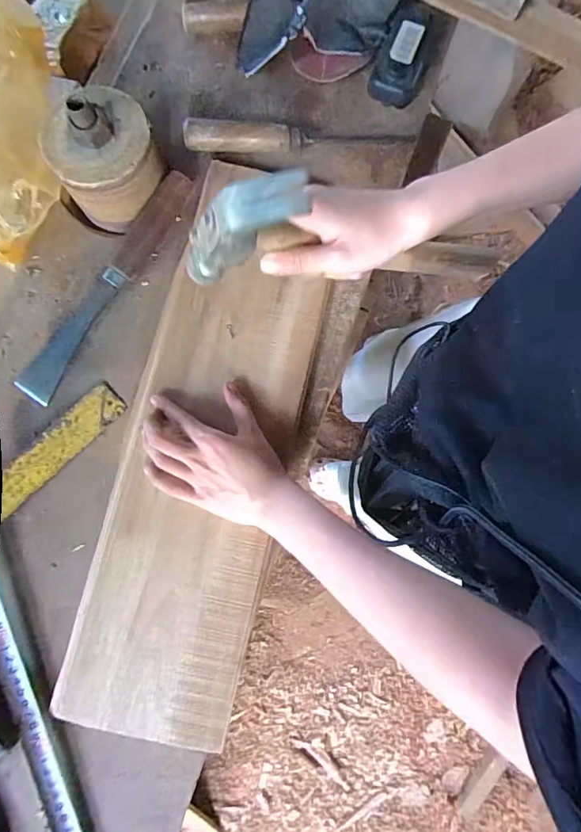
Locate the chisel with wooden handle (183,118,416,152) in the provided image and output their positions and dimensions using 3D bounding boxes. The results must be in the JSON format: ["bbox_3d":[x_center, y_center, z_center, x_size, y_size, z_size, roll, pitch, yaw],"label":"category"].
[{"bbox_3d":[0.008,-0.304,0.484,0.239,0.025,0.026,-4,79,-1],"label":"chisel with wooden handle"}]

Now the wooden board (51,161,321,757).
[{"bbox_3d":[-0.074,0.018,0.428,0.147,0.025,0.518,12,81,2],"label":"wooden board"}]

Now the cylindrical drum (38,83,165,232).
[{"bbox_3d":[-0.179,-0.253,0.437,0.099,0.094,0.100,-23,80,-5],"label":"cylindrical drum"}]

